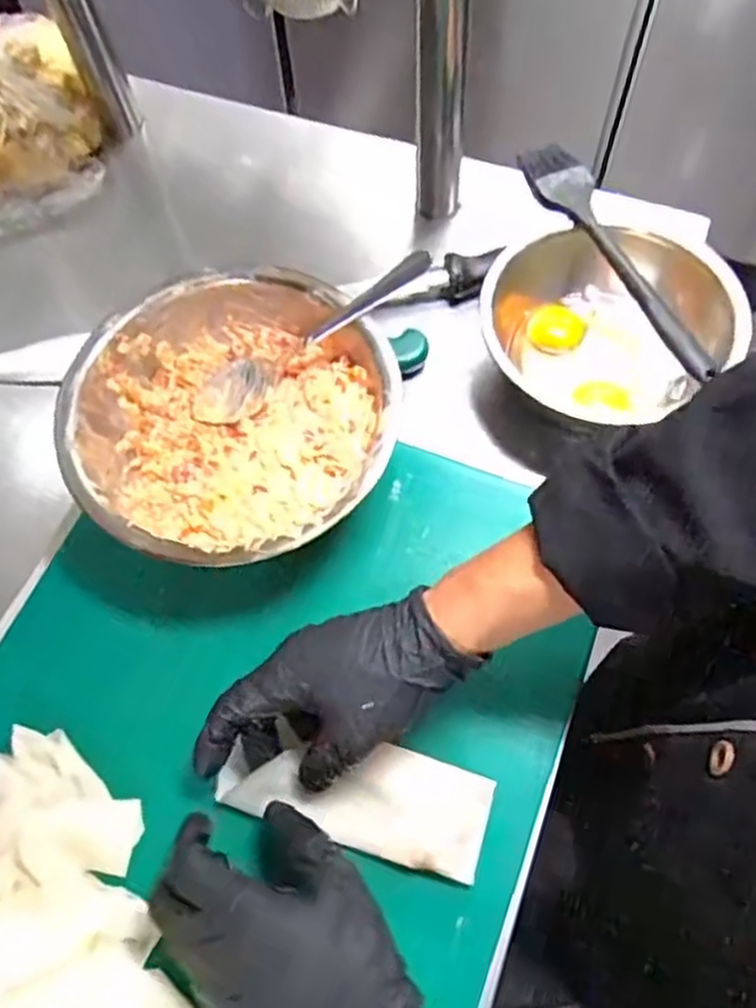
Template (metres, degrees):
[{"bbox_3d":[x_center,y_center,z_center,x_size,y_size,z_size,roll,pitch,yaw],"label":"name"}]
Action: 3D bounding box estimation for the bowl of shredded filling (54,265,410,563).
[{"bbox_3d":[-0.093,-0.049,0.506,0.204,0.078,0.204,-7,65,-1],"label":"bowl of shredded filling"}]

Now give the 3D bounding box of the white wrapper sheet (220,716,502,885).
[{"bbox_3d":[-0.013,0.164,0.426,0.150,0.016,0.058,11,66,4],"label":"white wrapper sheet"}]

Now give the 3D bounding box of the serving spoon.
[{"bbox_3d":[-0.045,-0.110,0.513,0.191,0.023,0.038,-30,64,20],"label":"serving spoon"}]

